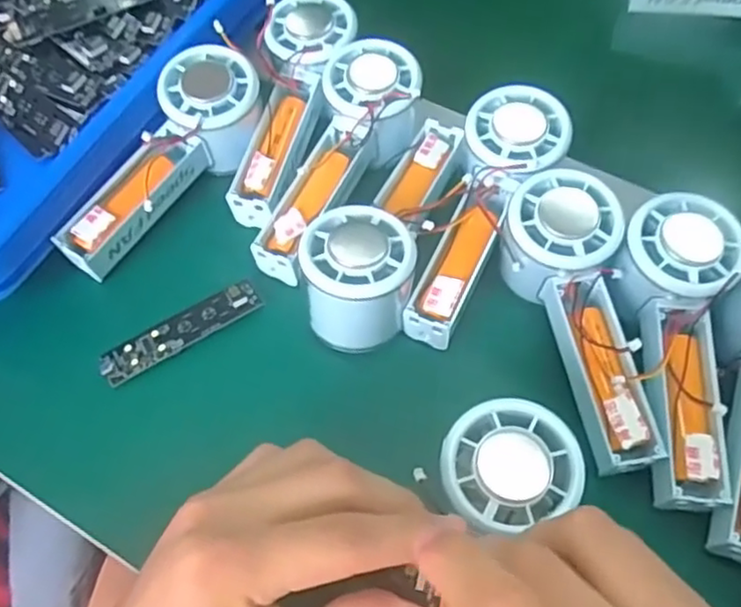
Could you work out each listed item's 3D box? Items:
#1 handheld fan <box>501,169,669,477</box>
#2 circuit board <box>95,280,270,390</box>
[{"bbox_3d":[0.105,0.008,0.345,0.058,0.045,0.153,-9,73,-4],"label":"handheld fan"},{"bbox_3d":[-0.104,0.015,0.370,0.091,0.008,0.022,-29,62,-12],"label":"circuit board"}]

